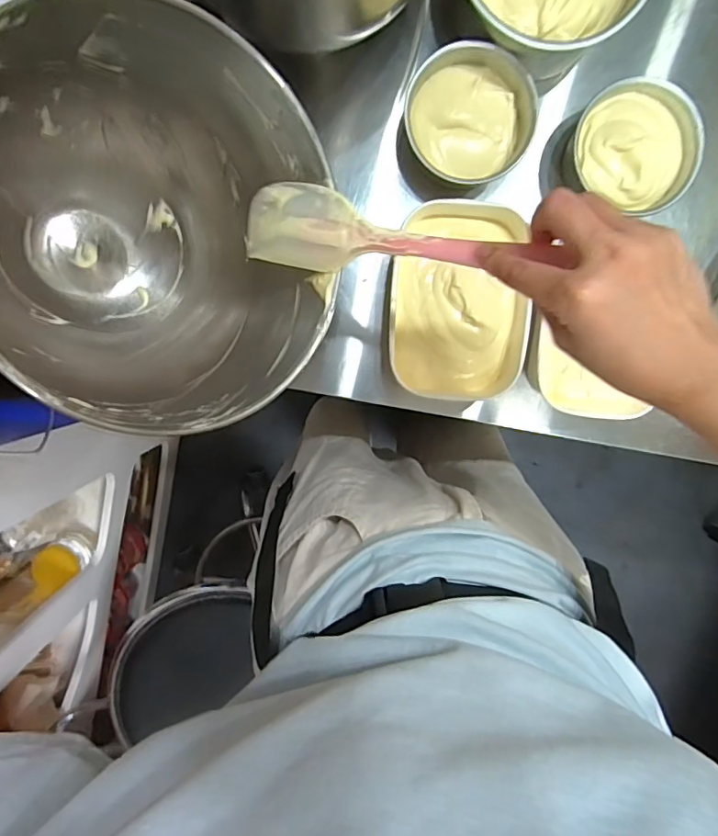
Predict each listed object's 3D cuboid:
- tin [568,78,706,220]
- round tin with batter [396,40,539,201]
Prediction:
[{"bbox_3d":[0.241,-0.234,0.455,0.106,0.039,0.099,0,98,-3],"label":"tin"},{"bbox_3d":[0.091,-0.254,0.453,0.106,0.046,0.110,0,98,-3],"label":"round tin with batter"}]

